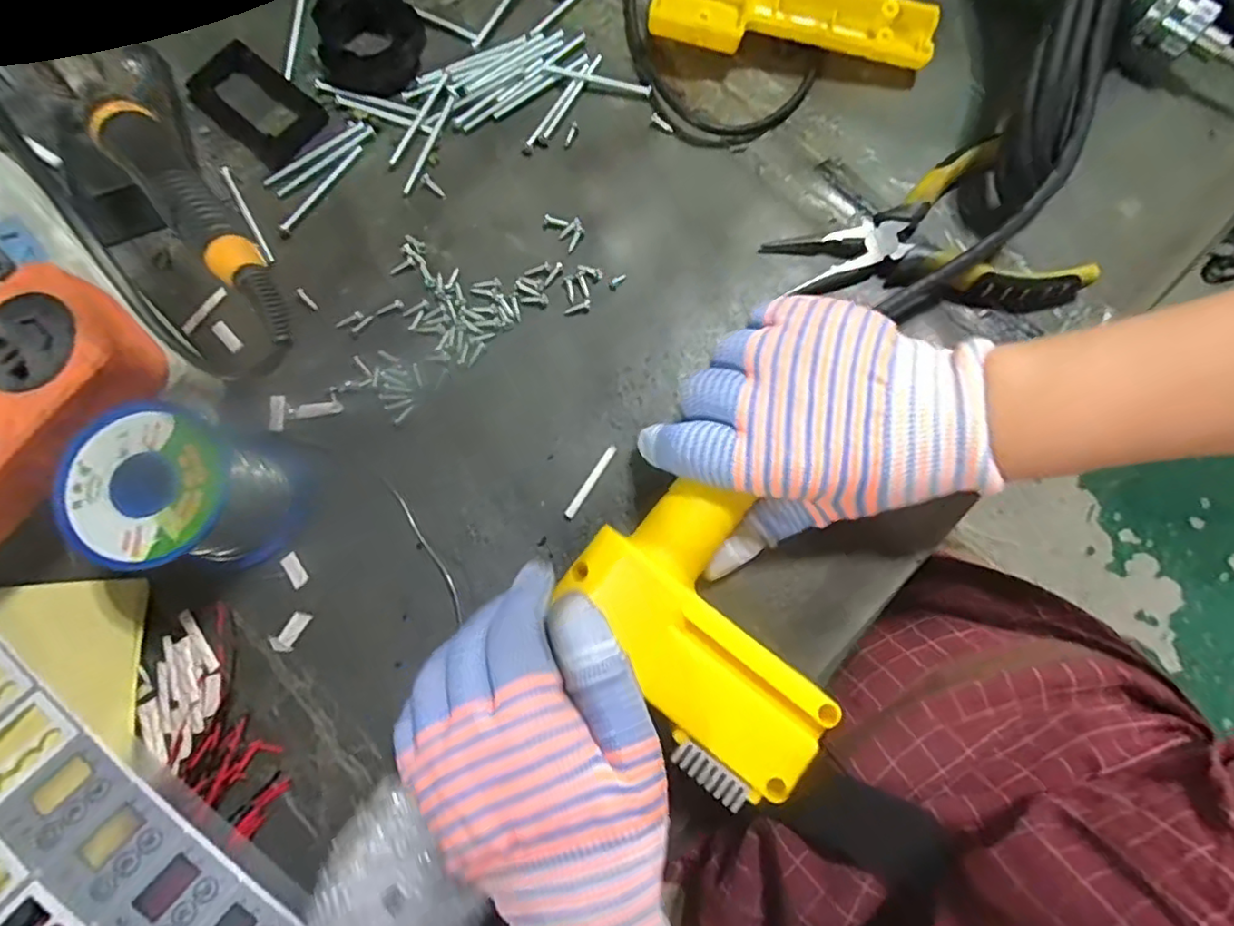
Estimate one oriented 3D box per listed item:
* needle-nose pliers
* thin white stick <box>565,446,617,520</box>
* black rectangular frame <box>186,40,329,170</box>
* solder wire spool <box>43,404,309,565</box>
[{"bbox_3d":[0.156,-0.101,0.303,0.127,0.018,0.089,-24,79,-3],"label":"needle-nose pliers"},{"bbox_3d":[-0.013,0.009,0.293,0.005,0.004,0.041,32,81,7],"label":"thin white stick"},{"bbox_3d":[-0.204,-0.204,0.340,0.079,0.007,0.044,40,82,9],"label":"black rectangular frame"},{"bbox_3d":[-0.186,0.014,0.266,0.062,0.064,0.061,0,79,2],"label":"solder wire spool"}]

